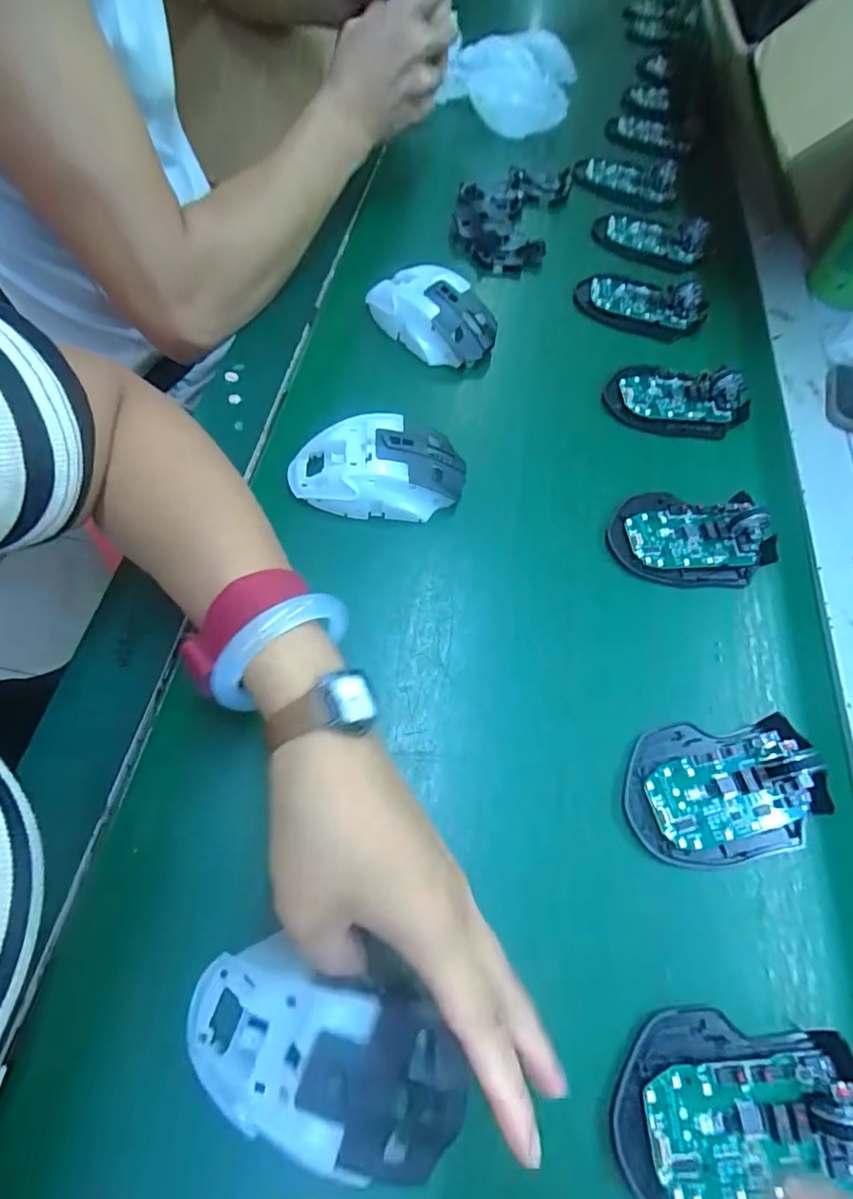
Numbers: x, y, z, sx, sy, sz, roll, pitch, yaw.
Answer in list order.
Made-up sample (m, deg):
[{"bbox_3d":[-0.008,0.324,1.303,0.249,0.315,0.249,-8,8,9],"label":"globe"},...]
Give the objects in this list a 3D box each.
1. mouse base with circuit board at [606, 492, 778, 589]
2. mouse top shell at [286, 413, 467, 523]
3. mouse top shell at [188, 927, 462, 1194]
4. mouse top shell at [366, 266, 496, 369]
[{"bbox_3d":[0.185,-0.045,0.382,0.111,0.020,0.071,7,62,0],"label":"mouse base with circuit board"},{"bbox_3d":[-0.033,-0.085,0.370,0.115,0.047,0.056,-1,62,-5],"label":"mouse top shell"},{"bbox_3d":[-0.041,0.178,0.219,0.115,0.030,0.067,20,63,6],"label":"mouse top shell"},{"bbox_3d":[0.006,-0.235,0.449,0.058,0.043,0.100,-37,70,-21],"label":"mouse top shell"}]

